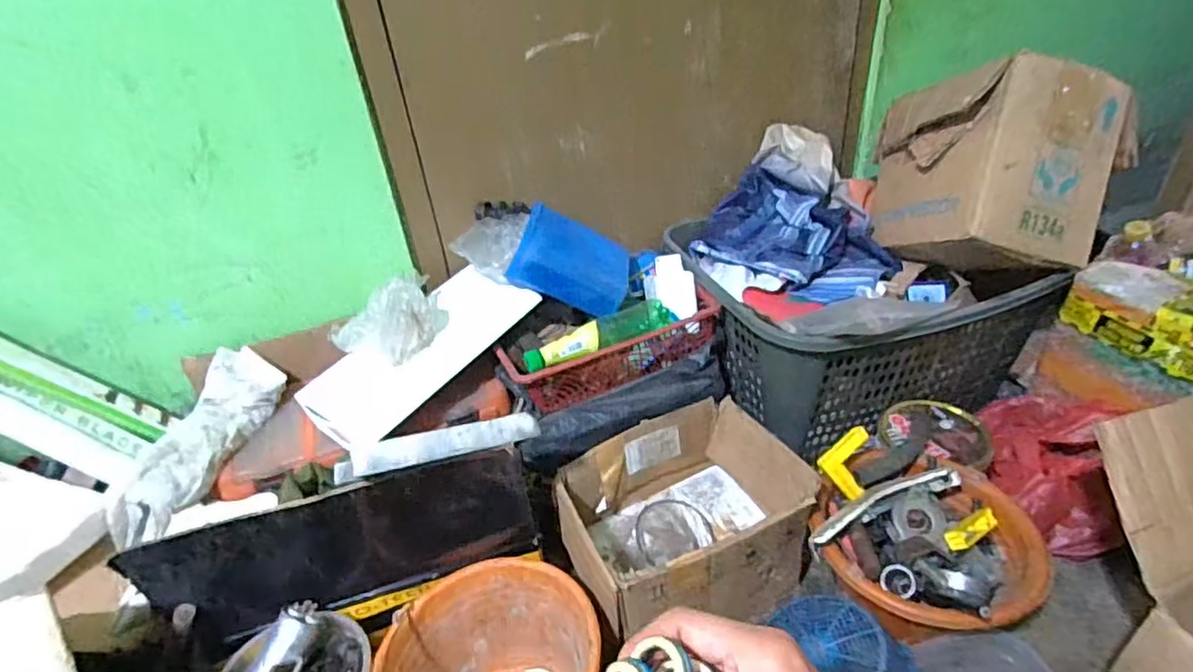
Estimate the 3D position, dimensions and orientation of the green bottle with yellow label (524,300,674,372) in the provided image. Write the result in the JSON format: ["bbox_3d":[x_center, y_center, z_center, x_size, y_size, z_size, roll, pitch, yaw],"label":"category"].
[{"bbox_3d":[0.005,0.003,0.919,0.234,0.049,0.051,-23,38,-22],"label":"green bottle with yellow label"}]

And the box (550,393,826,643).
[{"bbox_3d":[0.115,0.253,0.871,0.308,0.159,0.234,-19,37,-17],"label":"box"}]

